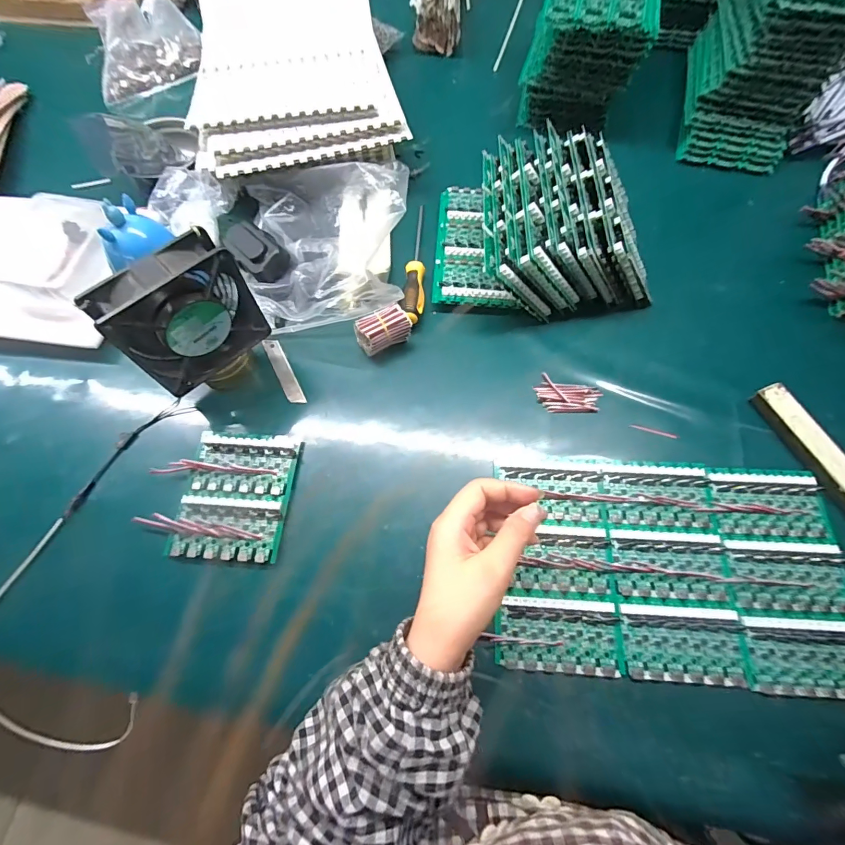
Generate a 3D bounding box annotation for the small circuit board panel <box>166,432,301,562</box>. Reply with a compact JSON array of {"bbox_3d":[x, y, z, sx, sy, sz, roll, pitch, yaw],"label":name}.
[{"bbox_3d":[-0.181,0.071,0.408,0.100,0.016,0.124,4,68,4],"label":"small circuit board panel"}]

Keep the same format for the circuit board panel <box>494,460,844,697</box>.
[{"bbox_3d":[0.223,0.128,0.375,0.298,0.013,0.186,3,68,3],"label":"circuit board panel"}]

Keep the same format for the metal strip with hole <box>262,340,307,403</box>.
[{"bbox_3d":[-0.161,-0.059,0.478,0.019,0.006,0.095,-30,68,-4],"label":"metal strip with hole"}]

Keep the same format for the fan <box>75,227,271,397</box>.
[{"bbox_3d":[-0.222,-0.100,0.390,0.046,0.111,0.122,42,75,17],"label":"fan"}]

